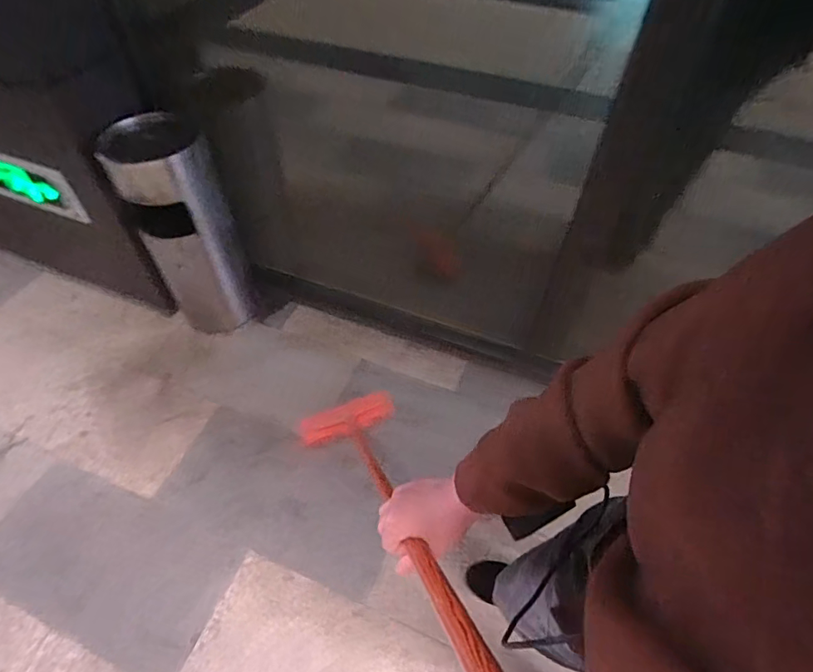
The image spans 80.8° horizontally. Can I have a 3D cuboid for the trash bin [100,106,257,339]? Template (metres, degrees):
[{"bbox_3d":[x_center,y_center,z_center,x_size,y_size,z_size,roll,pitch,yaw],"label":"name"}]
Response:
[{"bbox_3d":[-0.603,-0.279,1.344,0.229,0.595,0.229,-23,58,-18],"label":"trash bin"}]

